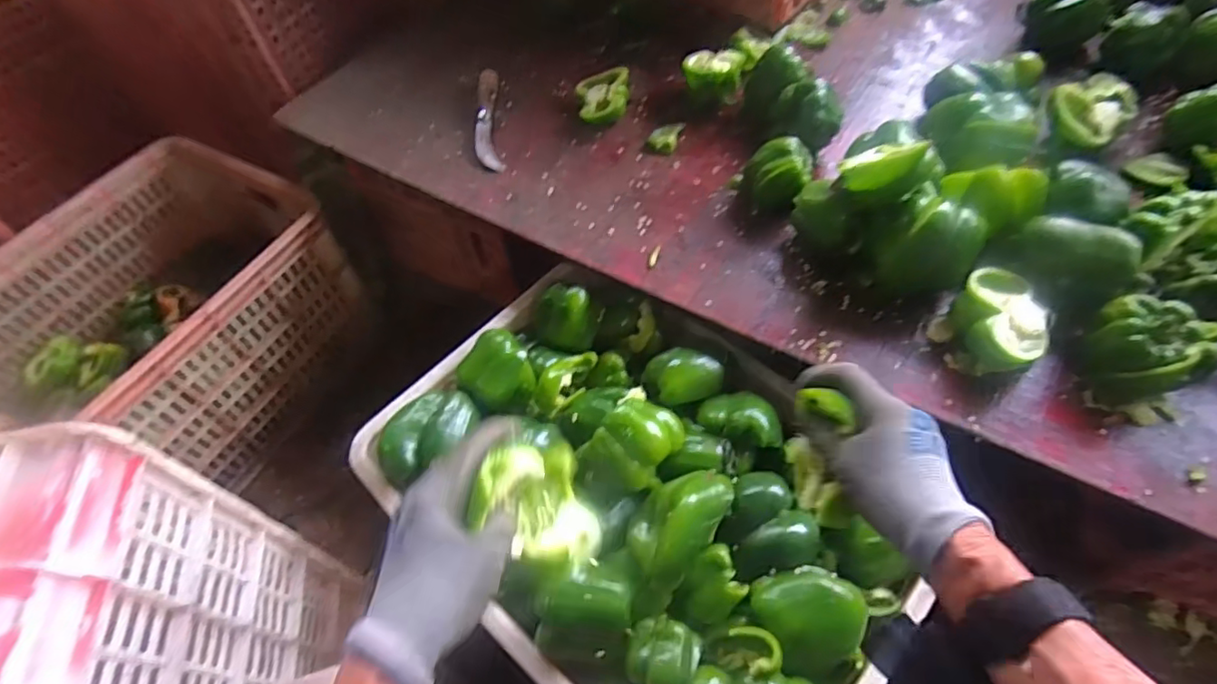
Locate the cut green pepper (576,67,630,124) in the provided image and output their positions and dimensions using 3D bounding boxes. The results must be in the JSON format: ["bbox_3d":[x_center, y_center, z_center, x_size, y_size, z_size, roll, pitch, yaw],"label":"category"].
[{"bbox_3d":[-0.006,-0.325,0.805,0.067,0.040,0.084,-4,56,2],"label":"cut green pepper"}]

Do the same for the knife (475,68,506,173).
[{"bbox_3d":[-0.163,-0.300,0.819,0.036,0.024,0.195,-9,56,-1],"label":"knife"}]

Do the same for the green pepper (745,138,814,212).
[{"bbox_3d":[0.188,-0.186,0.680,0.074,0.059,0.074,18,60,16],"label":"green pepper"}]

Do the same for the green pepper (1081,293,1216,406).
[{"bbox_3d":[0.454,0.011,0.516,0.079,0.068,0.074,-2,57,3],"label":"green pepper"}]

